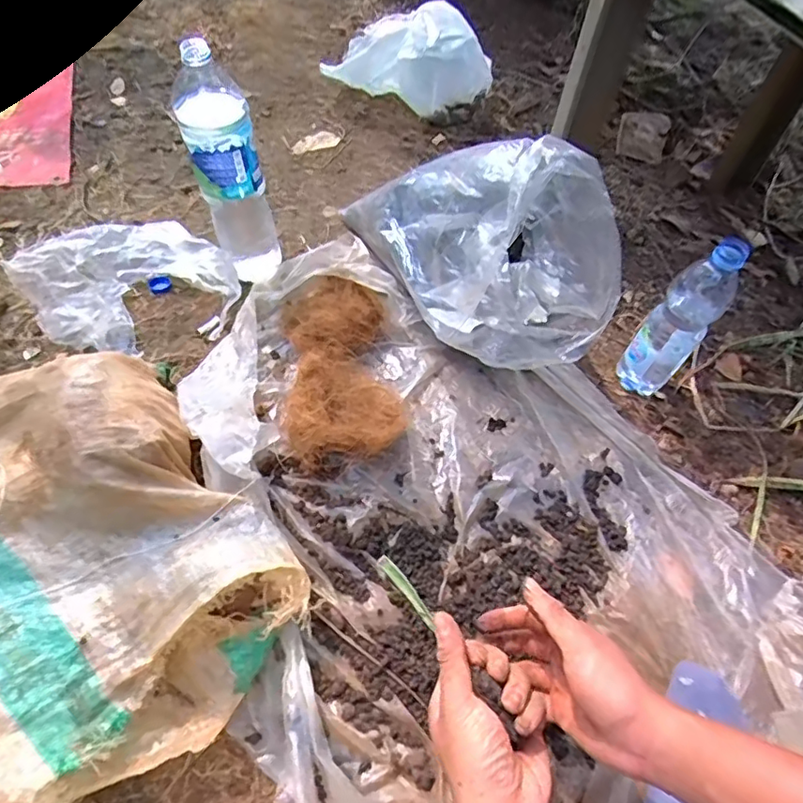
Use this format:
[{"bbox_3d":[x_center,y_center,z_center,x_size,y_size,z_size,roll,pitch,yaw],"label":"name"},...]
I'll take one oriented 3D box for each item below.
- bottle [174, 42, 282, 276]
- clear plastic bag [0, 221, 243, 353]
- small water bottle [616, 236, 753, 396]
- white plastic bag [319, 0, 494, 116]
[{"bbox_3d":[-0.220,-0.281,0.732,0.081,0.307,0.069,-38,67,-26],"label":"bottle"},{"bbox_3d":[-0.362,-0.159,0.756,0.272,0.102,0.179,-11,58,-13],"label":"clear plastic bag"},{"bbox_3d":[0.337,-0.093,0.686,0.061,0.223,0.056,2,56,-4],"label":"small water bottle"},{"bbox_3d":[0.019,-0.669,1.085,0.313,0.128,0.138,21,57,9],"label":"white plastic bag"}]

